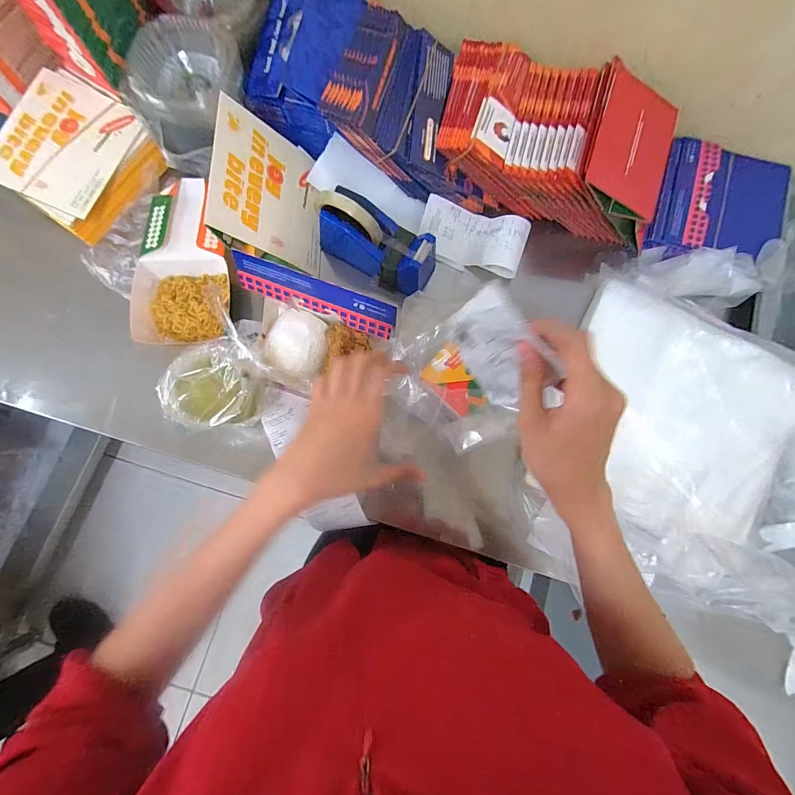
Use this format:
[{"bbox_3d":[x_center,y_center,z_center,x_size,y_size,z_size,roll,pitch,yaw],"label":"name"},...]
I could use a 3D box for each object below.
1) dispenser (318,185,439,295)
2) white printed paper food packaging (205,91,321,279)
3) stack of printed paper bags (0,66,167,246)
[{"bbox_3d":[-0.030,-0.209,0.496,0.164,0.078,0.071,29,81,3],"label":"dispenser"},{"bbox_3d":[-0.162,-0.268,0.492,0.006,0.156,0.168,-5,79,39],"label":"white printed paper food packaging"},{"bbox_3d":[-0.446,-0.334,0.522,0.193,0.046,0.185,32,81,3],"label":"stack of printed paper bags"}]

